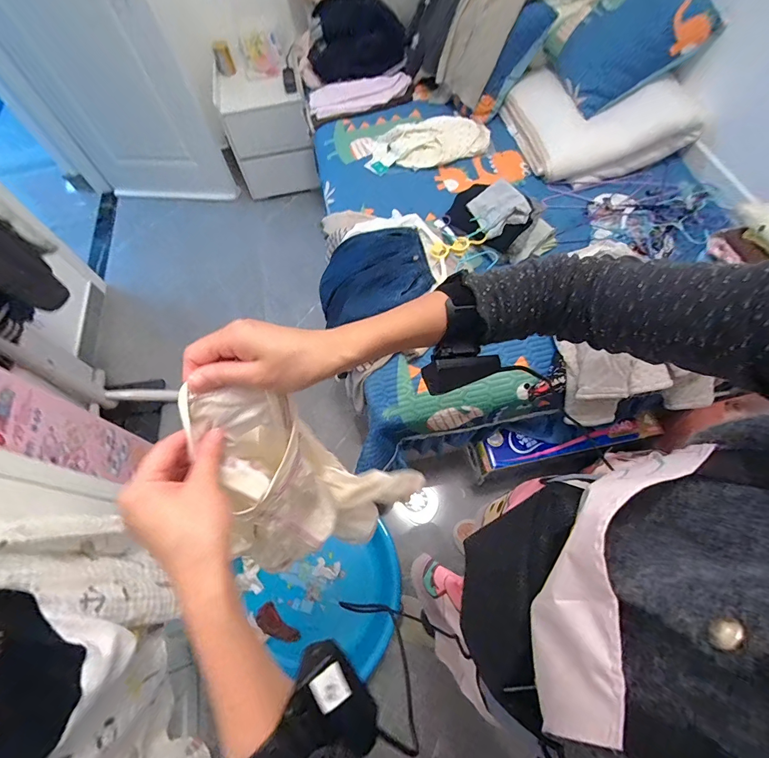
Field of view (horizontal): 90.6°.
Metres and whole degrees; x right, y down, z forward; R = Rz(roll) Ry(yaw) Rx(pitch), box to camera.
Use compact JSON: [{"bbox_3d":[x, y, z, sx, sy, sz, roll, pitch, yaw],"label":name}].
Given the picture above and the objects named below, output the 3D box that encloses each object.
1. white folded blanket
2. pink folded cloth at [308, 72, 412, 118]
[{"bbox_3d":[0.714,-0.874,1.254,0.543,0.125,0.437,-18,64,-6],"label":"white folded blanket"},{"bbox_3d":[-0.103,-1.147,1.529,0.413,0.115,0.044,-8,23,12],"label":"pink folded cloth"}]

